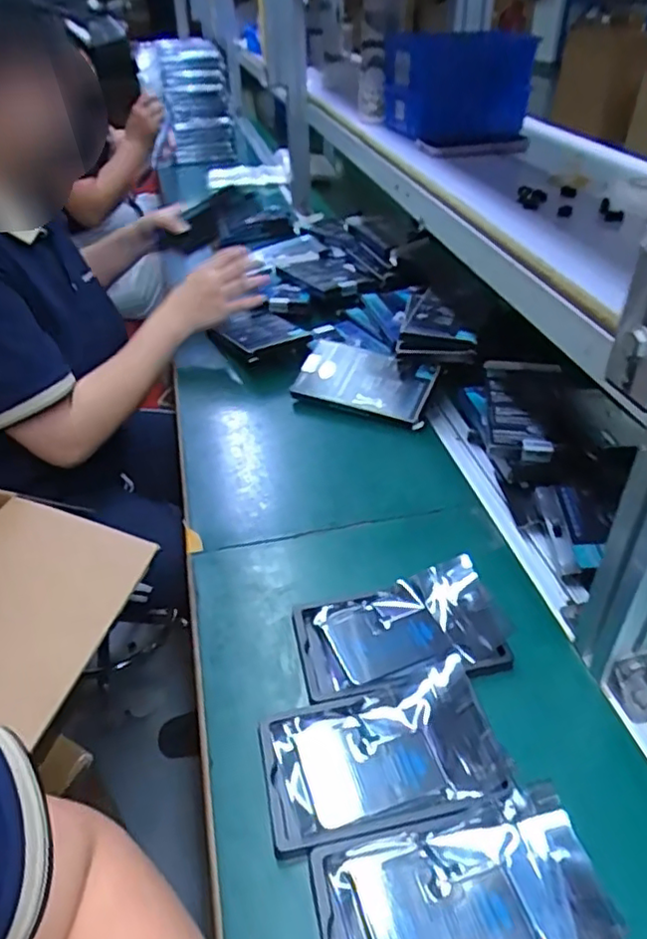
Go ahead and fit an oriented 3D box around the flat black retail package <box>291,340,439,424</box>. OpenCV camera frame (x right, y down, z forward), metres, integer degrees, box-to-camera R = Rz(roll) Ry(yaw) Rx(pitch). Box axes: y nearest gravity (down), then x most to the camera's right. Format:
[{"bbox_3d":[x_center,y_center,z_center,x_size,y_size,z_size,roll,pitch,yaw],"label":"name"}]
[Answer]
[{"bbox_3d":[0.047,-0.113,0.787,0.174,0.019,0.091,19,64,23],"label":"flat black retail package"}]

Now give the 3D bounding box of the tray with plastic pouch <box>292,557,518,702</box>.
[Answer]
[{"bbox_3d":[0.064,0.131,0.507,0.164,0.016,0.100,-12,39,-8],"label":"tray with plastic pouch"}]

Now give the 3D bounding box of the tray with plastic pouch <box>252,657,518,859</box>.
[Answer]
[{"bbox_3d":[0.038,0.195,0.429,0.157,0.017,0.094,-13,39,-9],"label":"tray with plastic pouch"}]

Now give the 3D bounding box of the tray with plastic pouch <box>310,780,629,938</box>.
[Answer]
[{"bbox_3d":[0.079,0.254,0.363,0.161,0.017,0.094,-11,39,-7],"label":"tray with plastic pouch"}]

